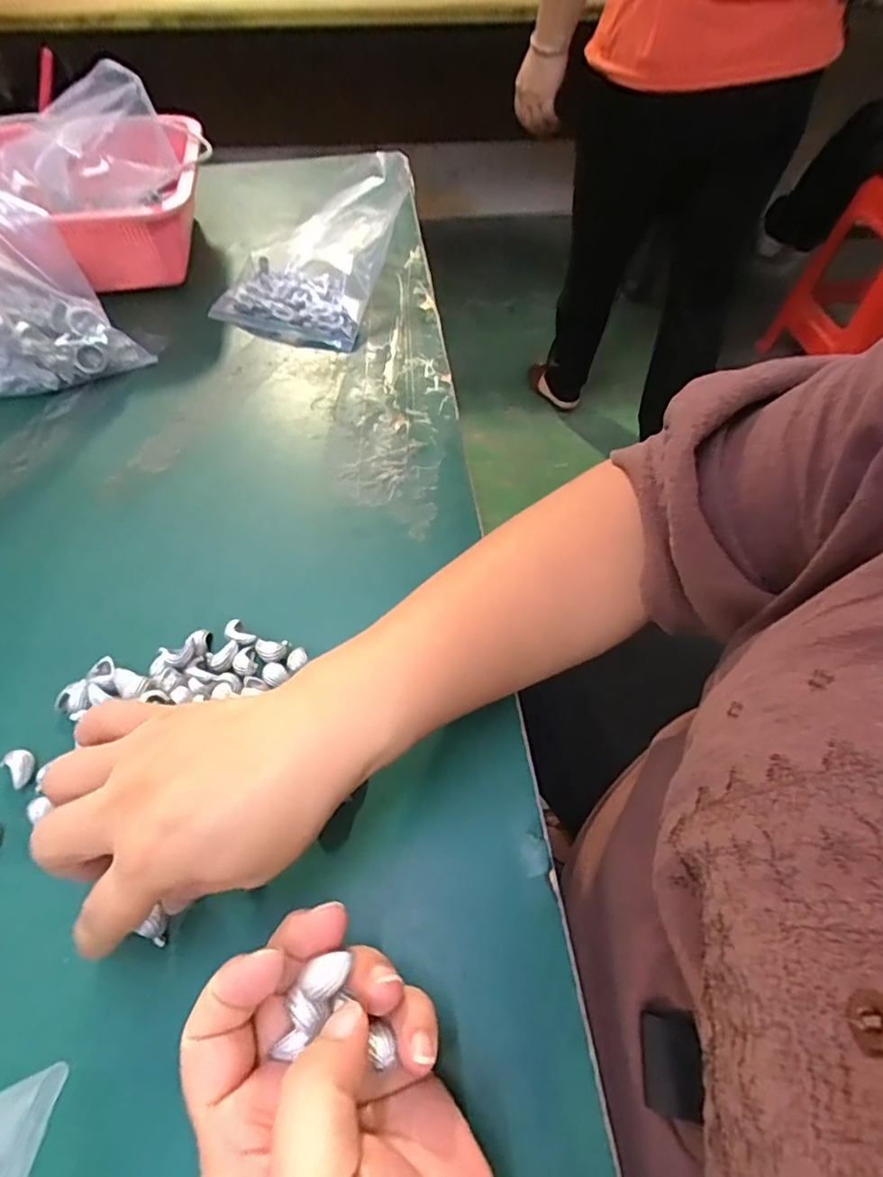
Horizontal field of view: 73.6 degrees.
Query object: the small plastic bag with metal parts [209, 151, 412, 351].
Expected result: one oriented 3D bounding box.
[{"bbox_3d":[-0.116,-0.316,0.535,0.139,0.081,0.190,14,57,11],"label":"small plastic bag with metal parts"}]

